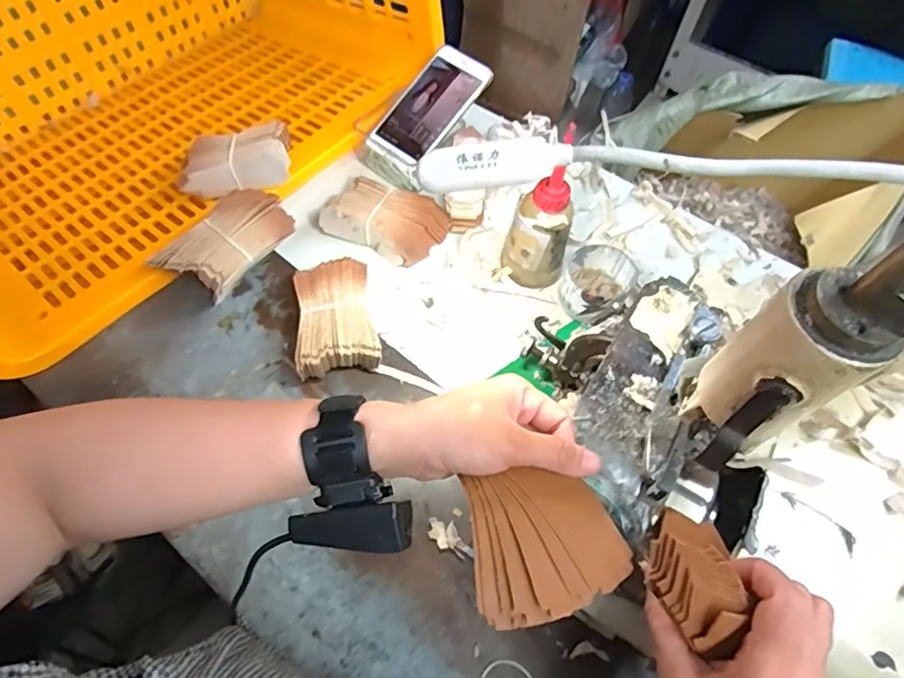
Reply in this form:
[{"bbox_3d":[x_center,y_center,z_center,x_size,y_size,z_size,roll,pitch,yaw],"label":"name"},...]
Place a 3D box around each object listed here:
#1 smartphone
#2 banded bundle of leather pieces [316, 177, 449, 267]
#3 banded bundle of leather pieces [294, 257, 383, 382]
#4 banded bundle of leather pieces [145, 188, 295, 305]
[{"bbox_3d":[-0.024,-0.277,0.648,0.077,0.014,0.143,39,96,0],"label":"smartphone"},{"bbox_3d":[-0.070,-0.129,0.602,0.125,0.048,0.075,21,62,11],"label":"banded bundle of leather pieces"},{"bbox_3d":[-0.115,-0.020,0.536,0.079,0.047,0.119,-11,61,-7],"label":"banded bundle of leather pieces"},{"bbox_3d":[-0.223,-0.098,0.550,0.129,0.027,0.066,-48,109,-19],"label":"banded bundle of leather pieces"}]

